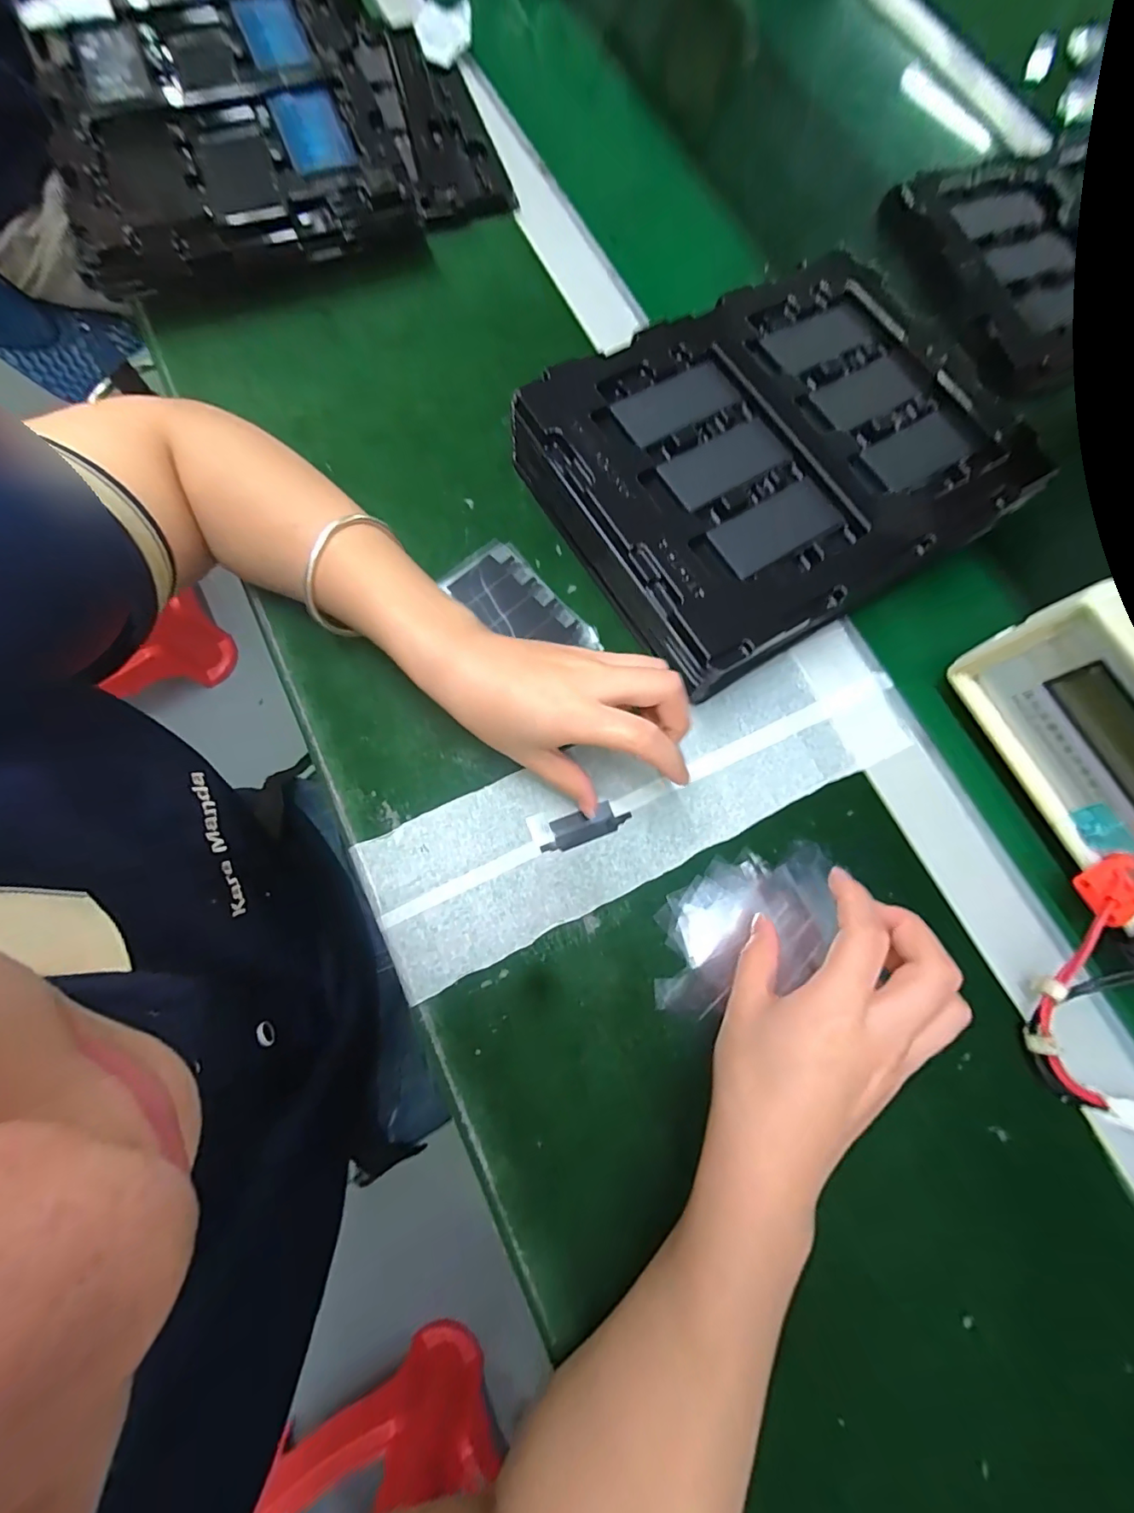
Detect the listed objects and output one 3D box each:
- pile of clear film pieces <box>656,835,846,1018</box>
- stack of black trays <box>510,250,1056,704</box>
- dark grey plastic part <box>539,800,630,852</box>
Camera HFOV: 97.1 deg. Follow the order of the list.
[{"bbox_3d":[0.101,0.093,0.282,0.117,0.011,0.070,-19,78,-6],"label":"pile of clear film pieces"},{"bbox_3d":[0.126,-0.187,0.328,0.289,0.054,0.218,-30,79,-8],"label":"stack of black trays"},{"bbox_3d":[0.010,0.041,0.297,0.055,0.004,0.019,-19,78,-7],"label":"dark grey plastic part"}]

